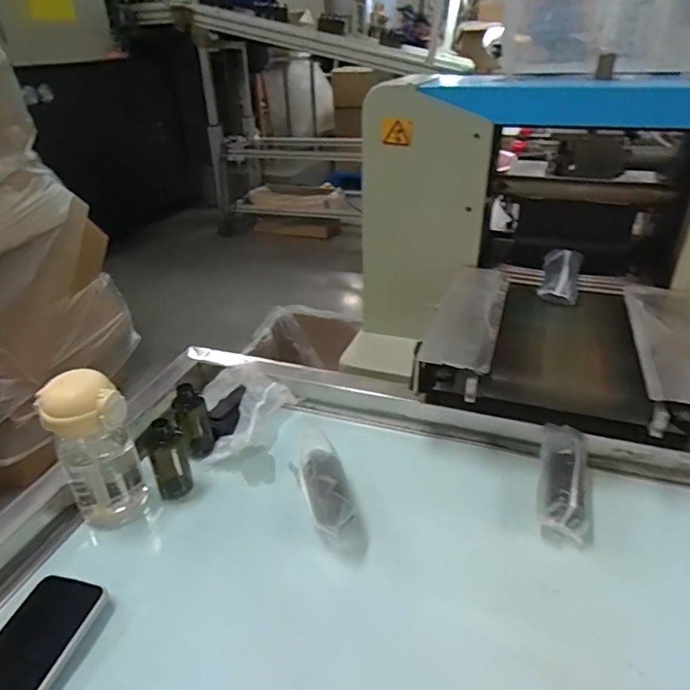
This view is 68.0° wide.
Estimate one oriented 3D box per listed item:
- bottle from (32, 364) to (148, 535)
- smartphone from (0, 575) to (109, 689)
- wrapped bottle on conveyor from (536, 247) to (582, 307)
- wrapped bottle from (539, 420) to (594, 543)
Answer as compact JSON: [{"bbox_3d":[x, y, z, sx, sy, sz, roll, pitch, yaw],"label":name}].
[{"bbox_3d":[-0.282,0.122,0.585,0.079,0.197,0.067,-20,35,-27],"label":"bottle"},{"bbox_3d":[-0.294,0.286,0.461,0.082,0.016,0.158,6,32,13],"label":"smartphone"},{"bbox_3d":[0.335,-0.111,0.793,0.054,0.047,0.134,11,33,21],"label":"wrapped bottle on conveyor"},{"bbox_3d":[0.264,0.156,0.610,0.061,0.055,0.160,7,45,15],"label":"wrapped bottle"}]

